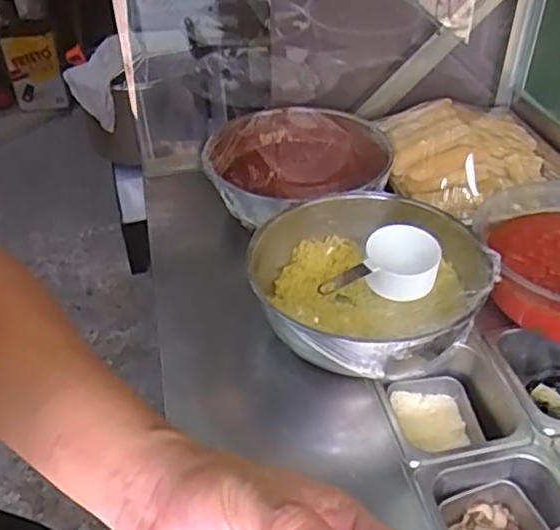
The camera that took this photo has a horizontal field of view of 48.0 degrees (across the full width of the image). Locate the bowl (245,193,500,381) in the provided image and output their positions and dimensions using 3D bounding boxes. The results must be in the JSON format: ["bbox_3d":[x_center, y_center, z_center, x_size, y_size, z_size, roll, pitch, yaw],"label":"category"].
[{"bbox_3d":[0.109,0.023,0.839,0.304,0.149,0.291,-1,40,1],"label":"bowl"}]

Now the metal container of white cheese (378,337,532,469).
[{"bbox_3d":[0.212,0.193,0.799,0.163,0.083,0.166,-10,40,-9],"label":"metal container of white cheese"}]

